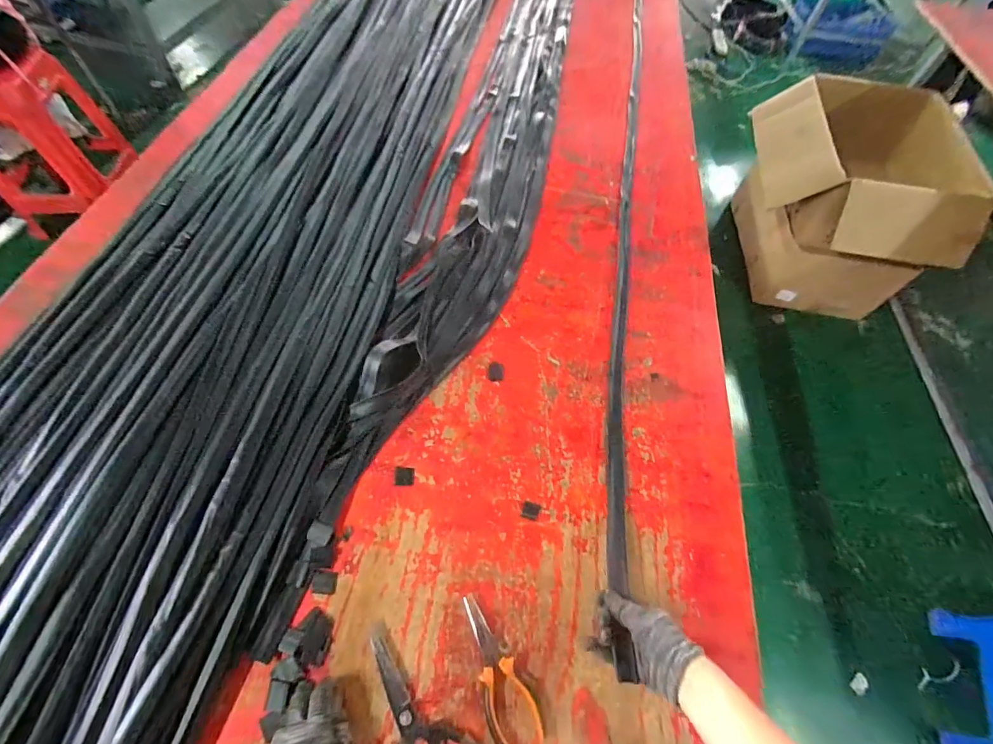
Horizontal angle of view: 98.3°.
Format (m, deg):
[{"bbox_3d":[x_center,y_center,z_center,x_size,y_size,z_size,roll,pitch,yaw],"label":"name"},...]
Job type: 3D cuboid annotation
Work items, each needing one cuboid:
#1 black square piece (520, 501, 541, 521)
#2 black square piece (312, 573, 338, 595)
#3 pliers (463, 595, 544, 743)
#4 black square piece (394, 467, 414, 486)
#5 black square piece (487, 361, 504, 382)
[{"bbox_3d":[0.048,0.196,0.605,0.025,0.004,0.023,16,61,5],"label":"black square piece"},{"bbox_3d":[-0.216,0.267,0.540,0.028,0.007,0.024,-1,61,-5],"label":"black square piece"},{"bbox_3d":[-0.002,0.350,0.505,0.055,0.017,0.163,-21,64,-15],"label":"pliers"},{"bbox_3d":[-0.132,0.149,0.617,0.027,0.004,0.027,0,60,-4],"label":"black square piece"},{"bbox_3d":[-0.001,-0.002,0.715,0.028,0.004,0.036,-4,61,-6],"label":"black square piece"}]

